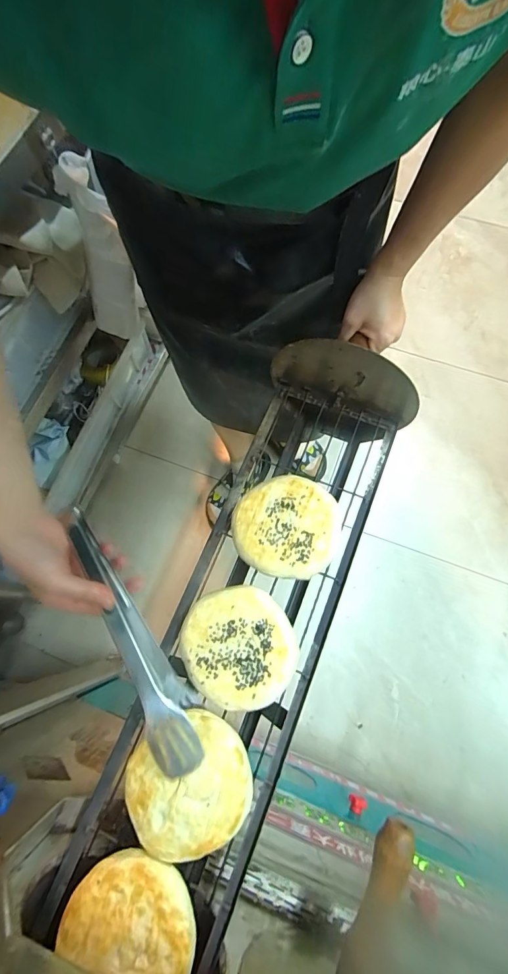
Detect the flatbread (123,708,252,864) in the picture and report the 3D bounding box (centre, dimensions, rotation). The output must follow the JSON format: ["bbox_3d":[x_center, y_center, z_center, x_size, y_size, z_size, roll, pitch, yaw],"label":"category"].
[{"bbox_3d":[-0.060,0.275,0.372,0.115,0.016,0.107,0,72,1],"label":"flatbread"}]

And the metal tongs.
[{"bbox_3d":[-0.123,0.145,0.412,0.039,0.054,0.260,-28,79,-8],"label":"metal tongs"}]

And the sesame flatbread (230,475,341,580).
[{"bbox_3d":[0.034,0.042,0.449,0.112,0.013,0.108,6,73,3],"label":"sesame flatbread"}]

